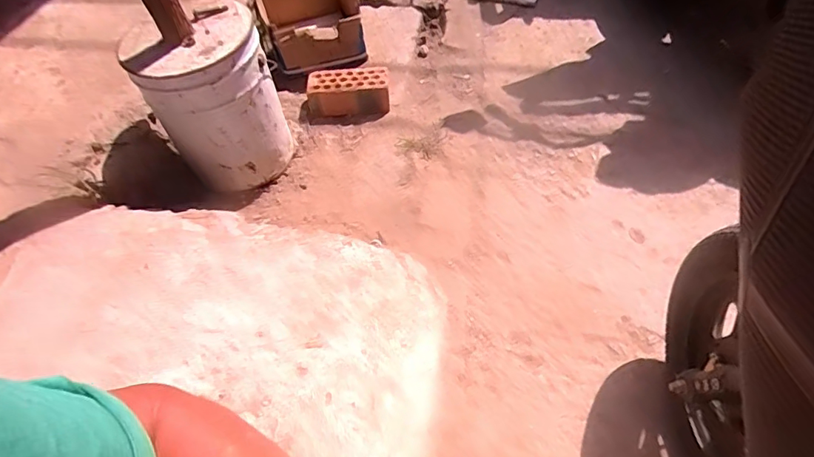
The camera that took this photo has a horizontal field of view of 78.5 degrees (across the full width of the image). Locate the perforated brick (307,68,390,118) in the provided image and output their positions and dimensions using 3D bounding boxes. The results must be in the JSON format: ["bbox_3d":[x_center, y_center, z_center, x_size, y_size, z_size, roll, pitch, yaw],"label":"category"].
[{"bbox_3d":[-0.172,-0.397,1.473,0.239,0.105,0.111,-7,51,-1],"label":"perforated brick"}]

